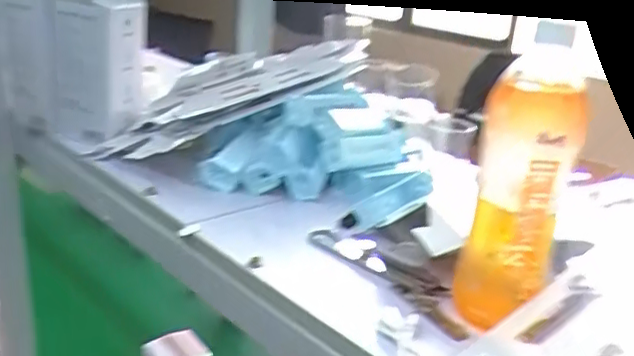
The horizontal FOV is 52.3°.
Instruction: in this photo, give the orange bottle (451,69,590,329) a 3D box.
[{"bbox_3d":[0.128,0.020,0.416,0.060,0.169,0.046,12,23,17],"label":"orange bottle"}]

